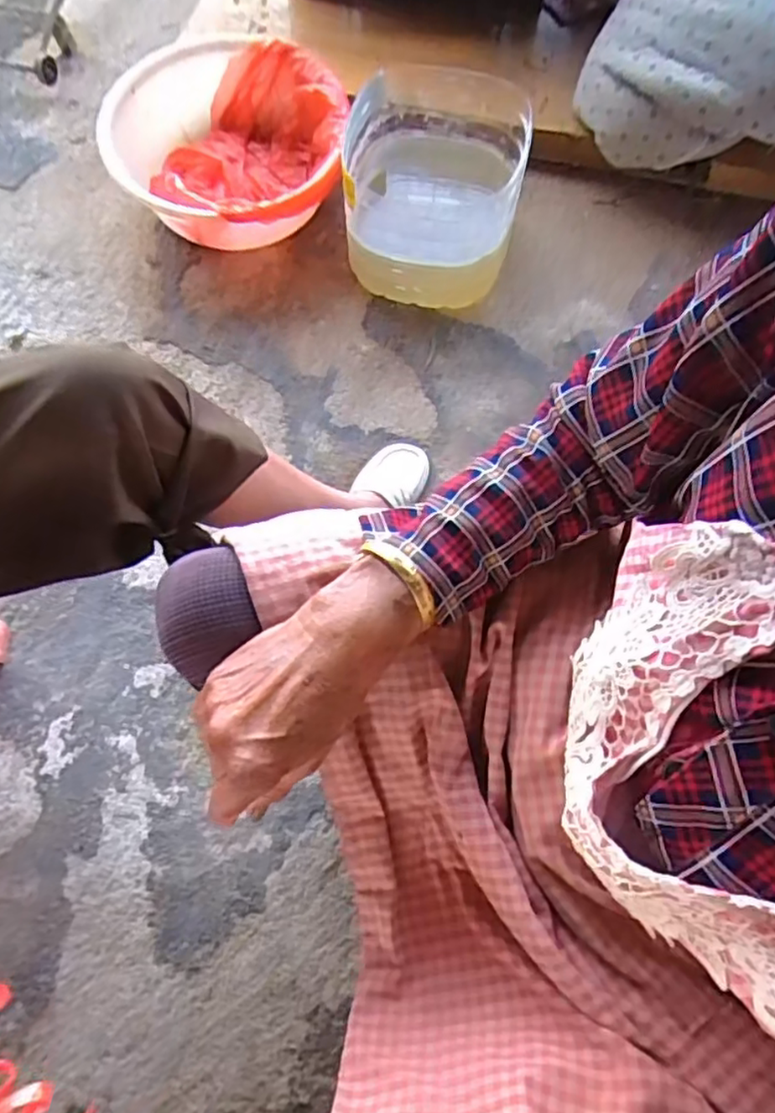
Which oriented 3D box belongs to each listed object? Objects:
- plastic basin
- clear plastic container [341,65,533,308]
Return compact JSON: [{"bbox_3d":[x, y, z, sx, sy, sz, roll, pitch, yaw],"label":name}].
[{"bbox_3d":[-0.242,-0.619,1.014,0.349,0.180,0.337,0,71,0],"label":"plastic basin"},{"bbox_3d":[0.068,-0.541,0.952,0.247,0.182,0.281,4,71,1],"label":"clear plastic container"}]

